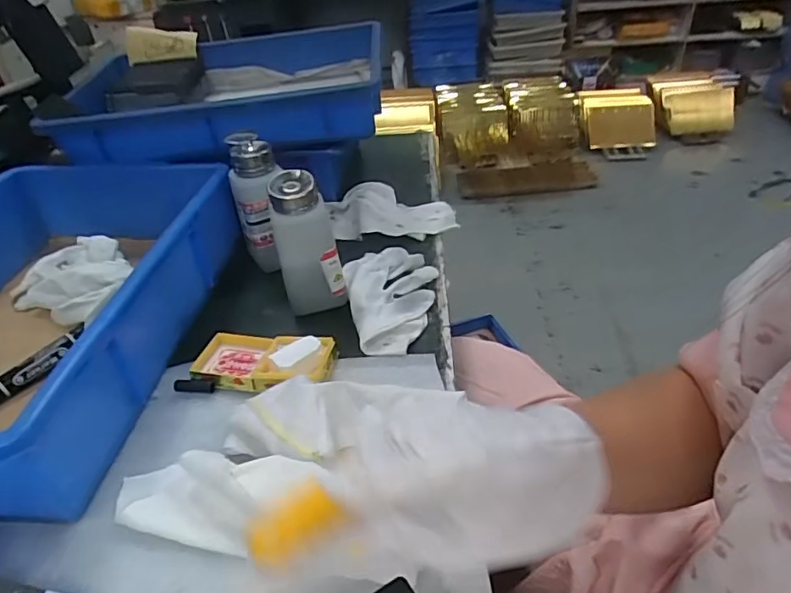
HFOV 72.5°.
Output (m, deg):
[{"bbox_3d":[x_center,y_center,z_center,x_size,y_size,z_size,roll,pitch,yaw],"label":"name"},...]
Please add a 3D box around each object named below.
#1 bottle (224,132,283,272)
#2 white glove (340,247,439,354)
[{"bbox_3d":[-0.139,-0.093,0.556,0.049,0.139,0.063,-11,29,-15],"label":"bottle"},{"bbox_3d":[-0.004,-0.006,0.508,0.084,0.024,0.147,-5,38,0],"label":"white glove"}]

